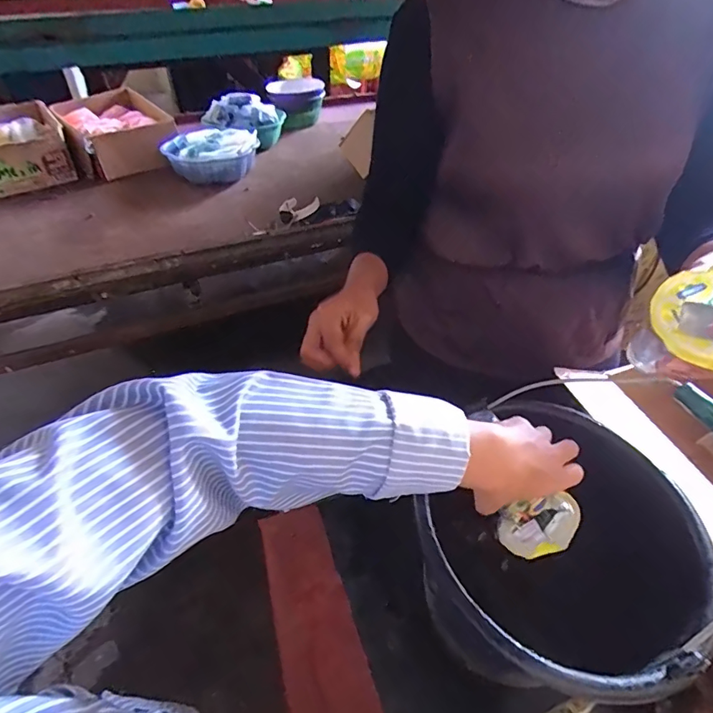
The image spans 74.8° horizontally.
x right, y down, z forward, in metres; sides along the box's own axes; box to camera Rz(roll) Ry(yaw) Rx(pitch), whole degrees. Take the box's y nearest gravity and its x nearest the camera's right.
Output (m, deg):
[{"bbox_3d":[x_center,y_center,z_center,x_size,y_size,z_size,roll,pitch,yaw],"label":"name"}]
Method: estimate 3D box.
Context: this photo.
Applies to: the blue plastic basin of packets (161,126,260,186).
[{"bbox_3d":[-0.424,-0.577,1.340,0.237,0.092,0.190,14,47,14],"label":"blue plastic basin of packets"}]

